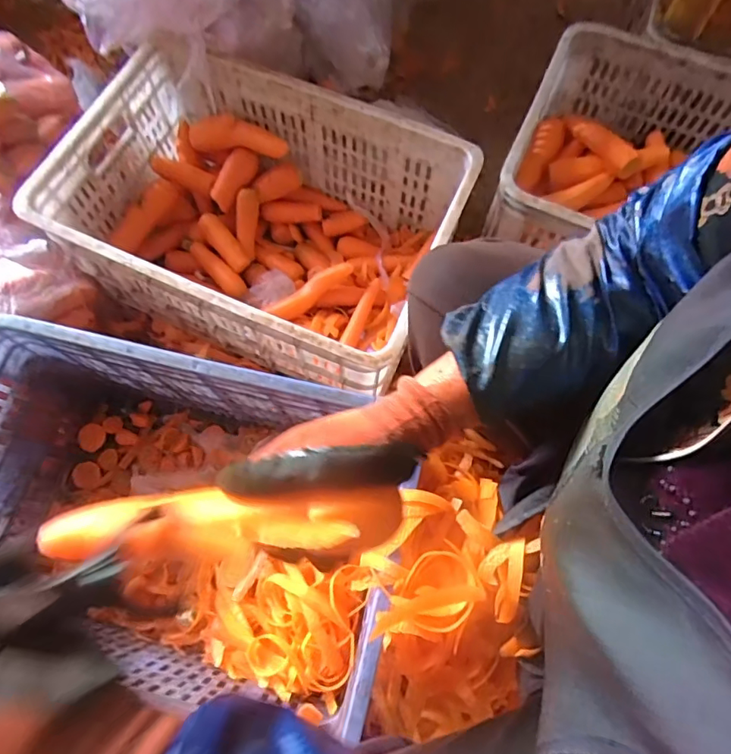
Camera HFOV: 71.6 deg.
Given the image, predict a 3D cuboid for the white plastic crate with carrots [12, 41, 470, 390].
[{"bbox_3d":[-0.158,-0.223,0.787,0.546,0.255,0.365,23,71,6],"label":"white plastic crate with carrots"}]

